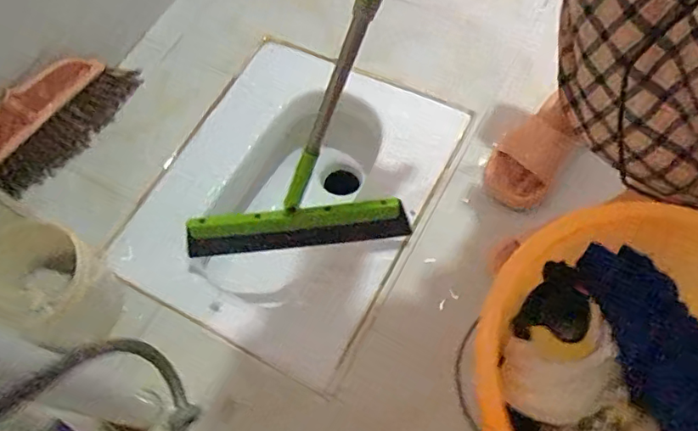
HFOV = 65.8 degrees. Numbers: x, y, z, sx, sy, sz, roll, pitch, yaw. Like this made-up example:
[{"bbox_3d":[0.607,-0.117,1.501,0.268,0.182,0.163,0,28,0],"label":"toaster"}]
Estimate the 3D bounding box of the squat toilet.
[{"bbox_3d":[-0.090,-0.012,0.990,0.426,0.230,0.546,25,66,13],"label":"squat toilet"}]

